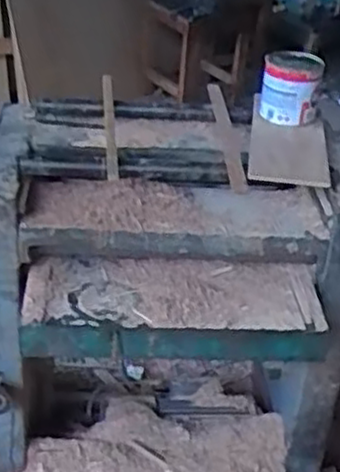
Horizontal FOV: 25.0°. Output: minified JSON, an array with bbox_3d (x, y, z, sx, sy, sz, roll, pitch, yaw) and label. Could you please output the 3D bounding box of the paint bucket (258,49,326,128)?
[{"bbox_3d":[0.224,-0.274,1.418,0.106,0.111,0.096,12,33,11],"label":"paint bucket"}]

